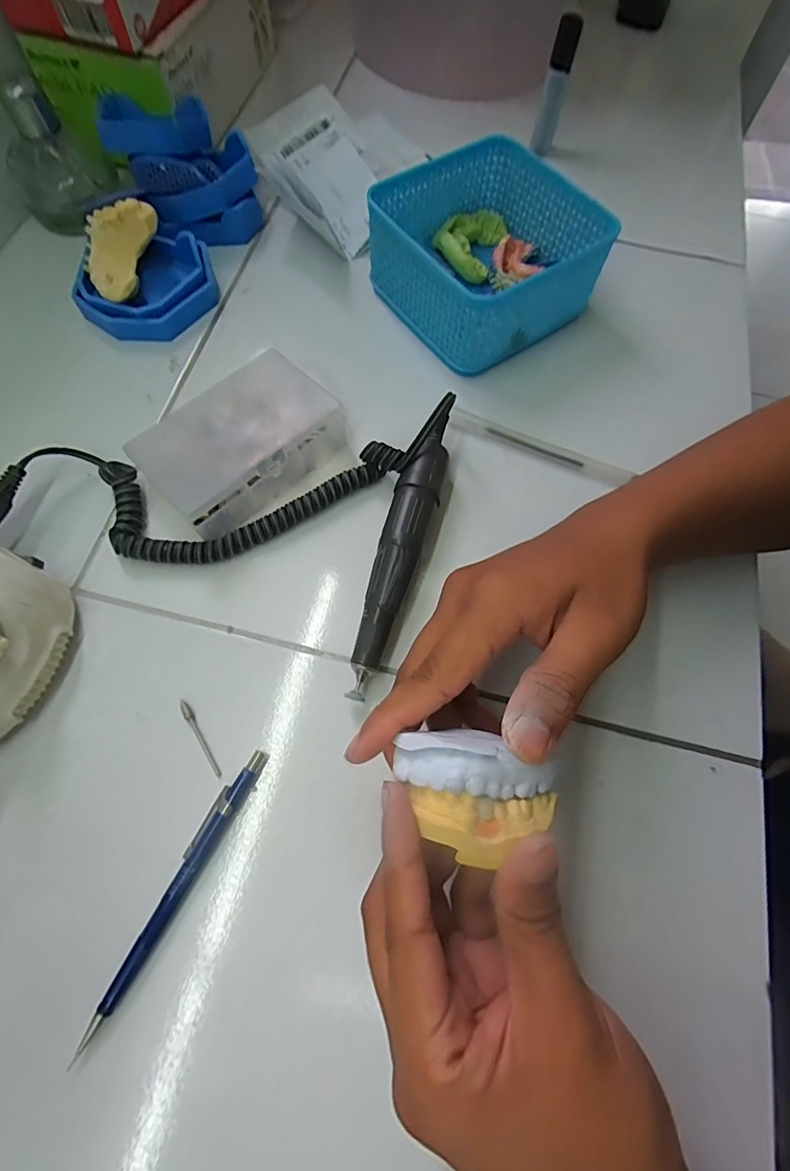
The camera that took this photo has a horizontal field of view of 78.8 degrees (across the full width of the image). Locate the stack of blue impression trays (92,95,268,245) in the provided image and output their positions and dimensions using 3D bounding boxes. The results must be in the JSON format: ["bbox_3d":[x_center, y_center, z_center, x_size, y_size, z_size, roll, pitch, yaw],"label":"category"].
[{"bbox_3d":[-0.161,-0.323,0.368,0.098,0.057,0.097,-18,70,-8],"label":"stack of blue impression trays"}]

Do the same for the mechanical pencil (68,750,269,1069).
[{"bbox_3d":[-0.102,0.142,0.228,0.013,0.007,0.134,27,71,9],"label":"mechanical pencil"}]

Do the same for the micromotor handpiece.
[{"bbox_3d":[0.005,-0.027,0.287,0.026,0.032,0.188,17,69,5],"label":"micromotor handpiece"}]

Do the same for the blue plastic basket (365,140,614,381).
[{"bbox_3d":[0.064,-0.238,0.351,0.129,0.066,0.128,-34,73,-13],"label":"blue plastic basket"}]

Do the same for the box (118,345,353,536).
[{"bbox_3d":[-0.095,-0.089,0.300,0.071,0.038,0.113,43,74,14],"label":"box"}]

